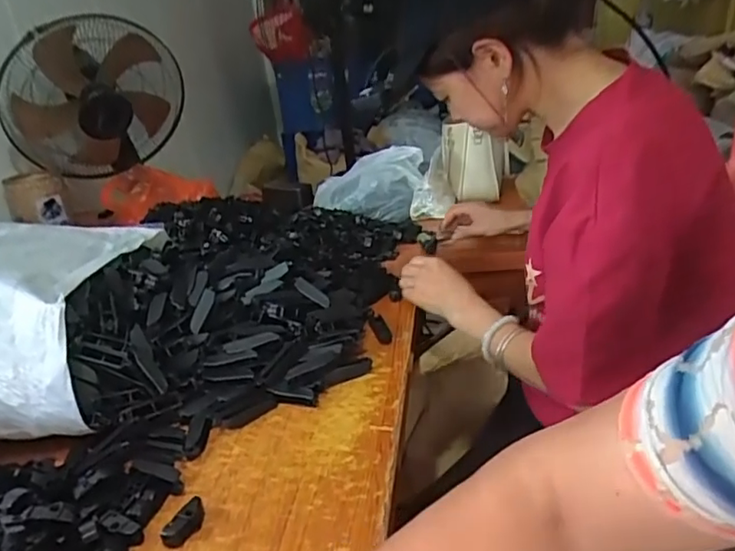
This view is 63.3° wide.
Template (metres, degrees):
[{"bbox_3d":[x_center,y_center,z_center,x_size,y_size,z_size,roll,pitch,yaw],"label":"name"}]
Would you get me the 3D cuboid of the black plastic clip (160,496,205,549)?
[{"bbox_3d":[-0.164,0.221,0.537,0.021,0.017,0.044,1,24,22],"label":"black plastic clip"}]

